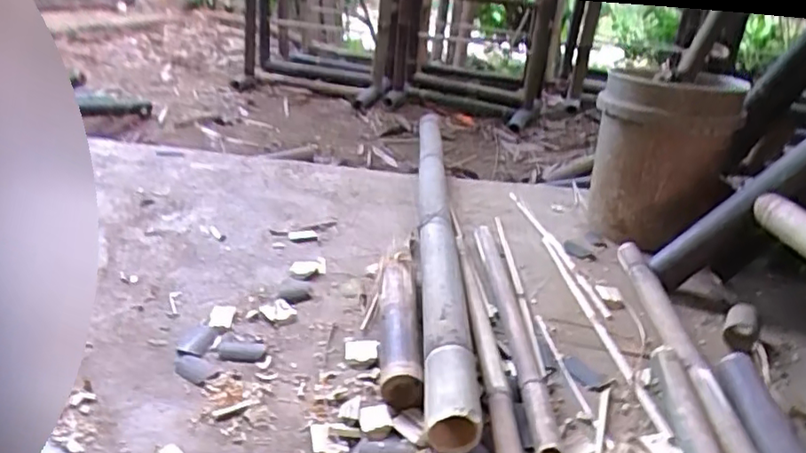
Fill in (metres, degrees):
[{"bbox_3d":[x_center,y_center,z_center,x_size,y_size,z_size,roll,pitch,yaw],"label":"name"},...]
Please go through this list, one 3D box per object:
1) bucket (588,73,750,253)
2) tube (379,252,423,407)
[{"bbox_3d":[0.582,-0.150,1.410,0.294,0.368,0.287,15,28,21],"label":"bucket"},{"bbox_3d":[-0.009,0.153,0.989,0.065,0.061,0.350,3,26,-3],"label":"tube"}]

